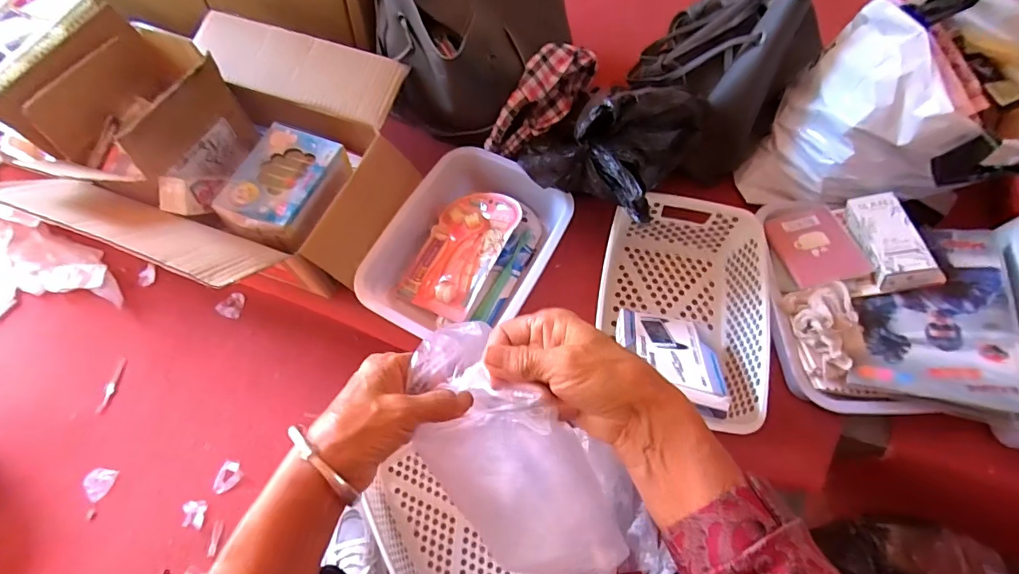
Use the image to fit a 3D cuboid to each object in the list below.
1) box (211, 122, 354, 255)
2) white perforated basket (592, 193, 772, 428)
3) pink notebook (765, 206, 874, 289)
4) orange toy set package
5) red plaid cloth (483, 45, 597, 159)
[{"bbox_3d":[-0.293,-0.131,0.615,0.118,0.043,0.162,17,64,8],"label":"box"},{"bbox_3d":[0.215,0.032,0.616,0.197,0.097,0.295,12,63,6],"label":"white perforated basket"},{"bbox_3d":[0.401,-0.055,0.617,0.092,0.010,0.116,-13,55,8],"label":"pink notebook"},{"bbox_3d":[-0.072,-0.055,0.674,0.125,0.024,0.196,18,69,29],"label":"orange toy set package"},{"bbox_3d":[0.049,-0.279,0.687,0.208,0.090,0.068,-46,71,-2],"label":"red plaid cloth"}]

